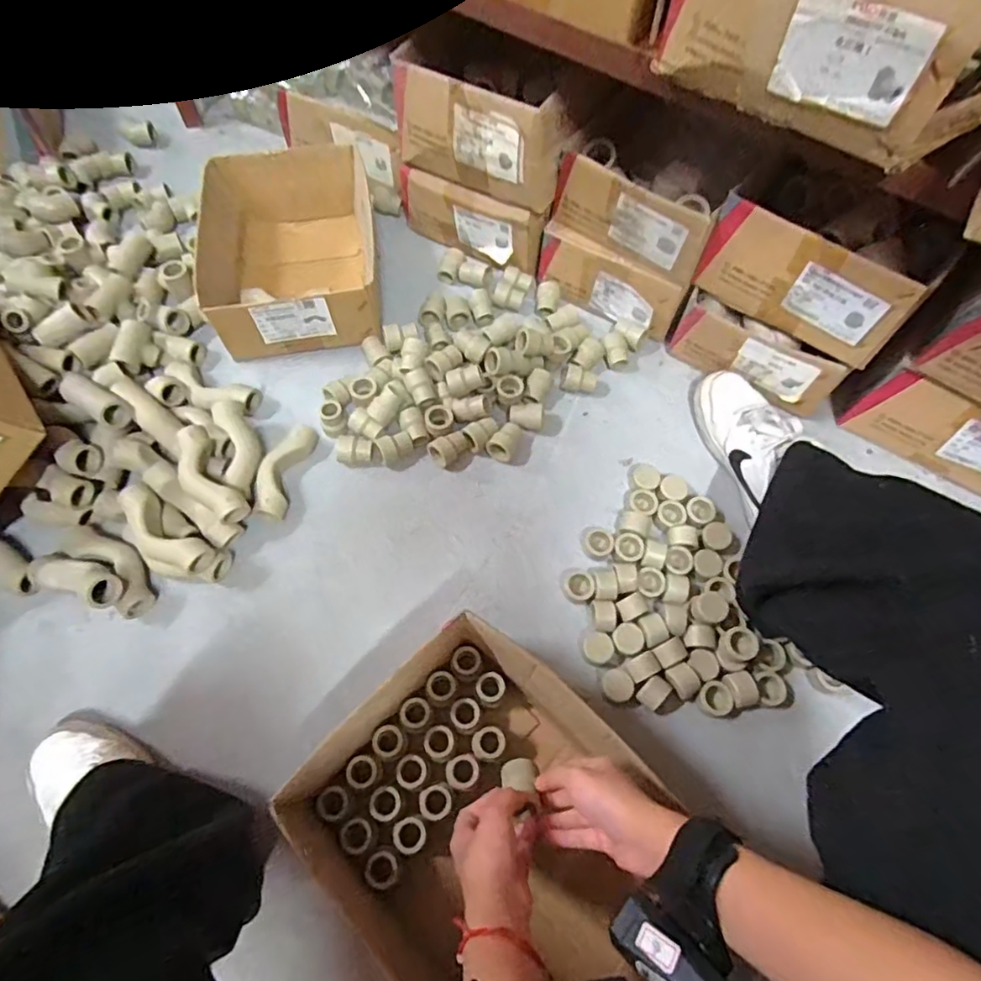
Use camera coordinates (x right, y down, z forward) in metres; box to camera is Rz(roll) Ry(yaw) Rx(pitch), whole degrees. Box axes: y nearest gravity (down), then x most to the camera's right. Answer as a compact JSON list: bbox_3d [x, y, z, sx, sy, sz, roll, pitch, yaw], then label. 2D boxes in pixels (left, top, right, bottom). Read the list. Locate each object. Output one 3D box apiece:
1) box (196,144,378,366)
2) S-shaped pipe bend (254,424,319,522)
[{"bbox_3d":[-0.268,-0.322,0.796,0.215,0.109,0.281,-7,65,-5],"label":"box"},{"bbox_3d":[-0.248,-0.024,0.689,0.044,0.039,0.121,13,65,5],"label":"S-shaped pipe bend"}]

